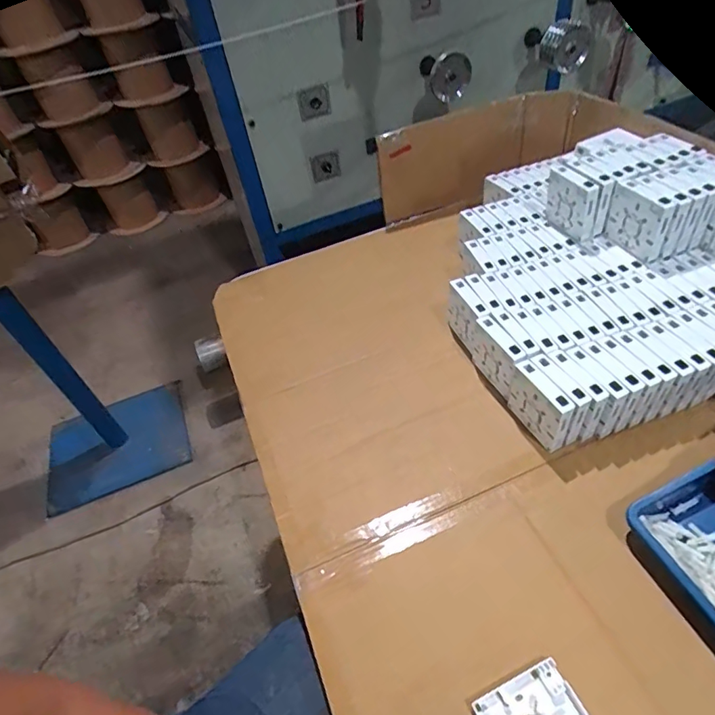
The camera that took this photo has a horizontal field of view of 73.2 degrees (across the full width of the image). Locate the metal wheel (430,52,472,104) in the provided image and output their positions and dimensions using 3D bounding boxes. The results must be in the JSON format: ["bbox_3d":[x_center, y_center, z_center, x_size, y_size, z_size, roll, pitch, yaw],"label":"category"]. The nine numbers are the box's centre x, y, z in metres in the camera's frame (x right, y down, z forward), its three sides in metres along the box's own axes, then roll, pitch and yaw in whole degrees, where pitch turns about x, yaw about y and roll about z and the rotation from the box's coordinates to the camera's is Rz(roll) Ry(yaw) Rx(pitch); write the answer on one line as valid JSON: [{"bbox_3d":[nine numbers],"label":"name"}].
[{"bbox_3d":[0.266,-0.790,1.363,0.113,0.120,0.035,2,28,3],"label":"metal wheel"}]

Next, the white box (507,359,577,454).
[{"bbox_3d":[0.226,0.062,0.601,0.021,0.089,0.086,-21,47,-10],"label":"white box"}]

